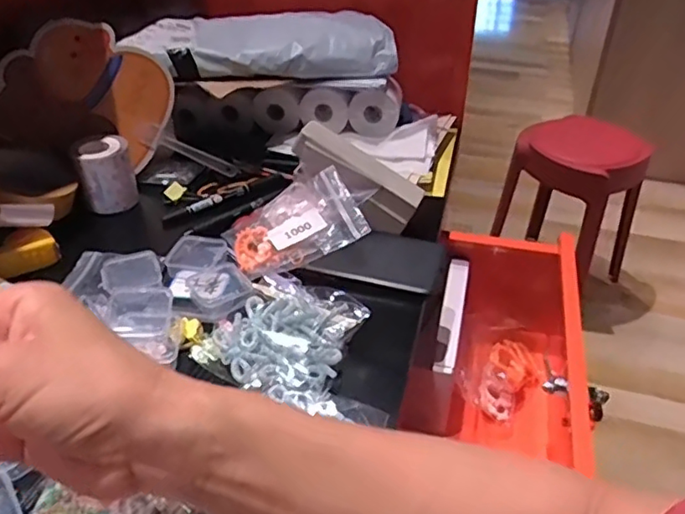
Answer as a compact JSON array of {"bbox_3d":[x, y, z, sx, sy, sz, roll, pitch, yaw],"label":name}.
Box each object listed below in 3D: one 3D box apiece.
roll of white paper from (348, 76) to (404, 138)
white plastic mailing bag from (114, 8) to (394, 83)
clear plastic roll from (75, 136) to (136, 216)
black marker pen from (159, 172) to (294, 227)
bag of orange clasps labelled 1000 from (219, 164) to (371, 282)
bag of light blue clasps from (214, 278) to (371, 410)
[{"bbox_3d":[0.039,-0.175,0.691,0.060,0.053,0.047,4,38,5],"label":"roll of white paper"},{"bbox_3d":[-0.087,-0.239,0.668,0.286,0.056,0.113,-5,38,-7],"label":"white plastic mailing bag"},{"bbox_3d":[-0.237,-0.082,0.599,0.047,0.062,0.045,0,37,0],"label":"clear plastic roll"},{"bbox_3d":[-0.119,-0.060,0.616,0.139,0.015,0.018,-22,43,-26],"label":"black marker pen"},{"bbox_3d":[-0.043,-0.030,0.531,0.119,0.024,0.085,-18,58,3],"label":"bag of orange clasps labelled 1000"},{"bbox_3d":[-0.044,0.054,0.442,0.101,0.028,0.103,20,41,24],"label":"bag of light blue clasps"}]

